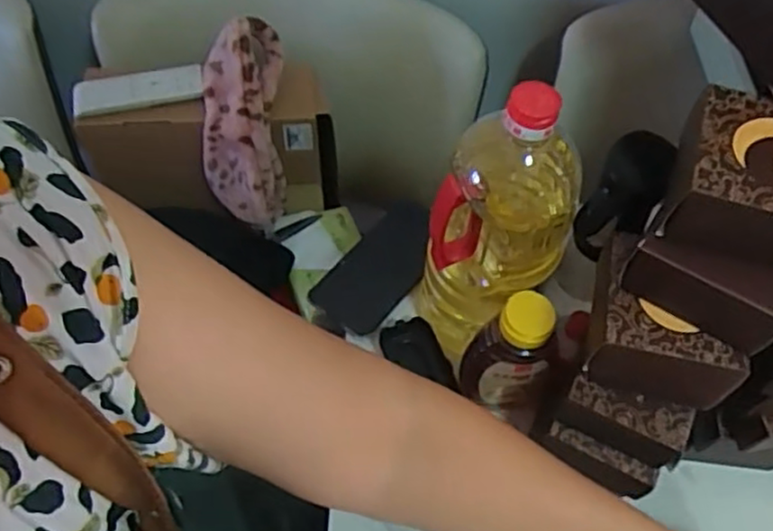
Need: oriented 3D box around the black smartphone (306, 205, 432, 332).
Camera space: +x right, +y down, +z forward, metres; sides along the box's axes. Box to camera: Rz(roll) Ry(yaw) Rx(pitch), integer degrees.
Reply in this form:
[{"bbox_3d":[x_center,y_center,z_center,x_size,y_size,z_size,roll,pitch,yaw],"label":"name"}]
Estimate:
[{"bbox_3d":[-0.006,0.006,0.679,0.072,0.148,0.010,49,23,9],"label":"black smartphone"}]

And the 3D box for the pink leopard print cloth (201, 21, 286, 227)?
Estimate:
[{"bbox_3d":[-0.156,-0.146,0.756,0.081,0.226,0.074,3,22,4],"label":"pink leopard print cloth"}]

